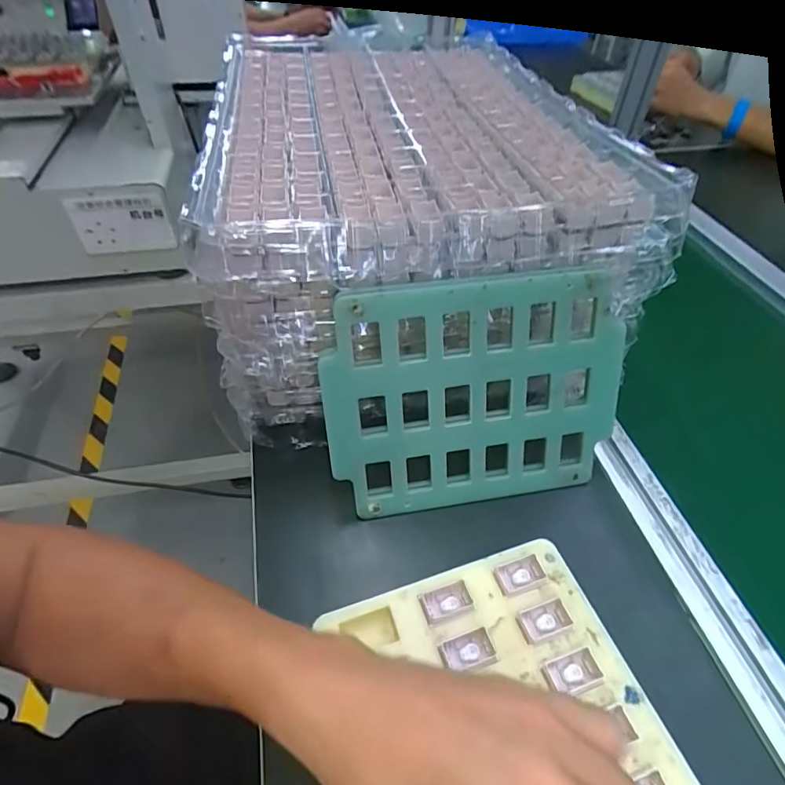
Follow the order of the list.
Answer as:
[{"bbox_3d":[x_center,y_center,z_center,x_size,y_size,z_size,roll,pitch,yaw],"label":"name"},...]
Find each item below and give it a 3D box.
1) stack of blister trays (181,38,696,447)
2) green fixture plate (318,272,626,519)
[{"bbox_3d":[0.013,-0.181,0.494,0.338,0.178,0.375,-6,48,-7],"label":"stack of blister trays"},{"bbox_3d":[0.064,0.007,0.371,0.226,0.181,0.007,-7,24,-8],"label":"green fixture plate"}]

